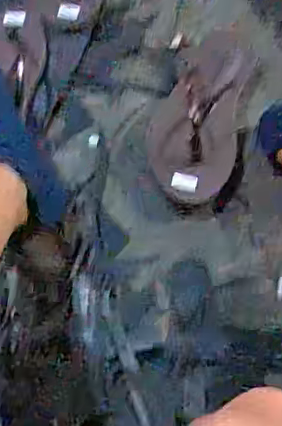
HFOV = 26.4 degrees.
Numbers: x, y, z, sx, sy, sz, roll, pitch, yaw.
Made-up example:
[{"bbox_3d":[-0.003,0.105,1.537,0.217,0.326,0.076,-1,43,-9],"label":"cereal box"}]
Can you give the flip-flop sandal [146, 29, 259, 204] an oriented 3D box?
[{"bbox_3d":[0.067,-0.120,0.643,0.096,0.040,0.239,14,65,3],"label":"flip-flop sandal"}]

